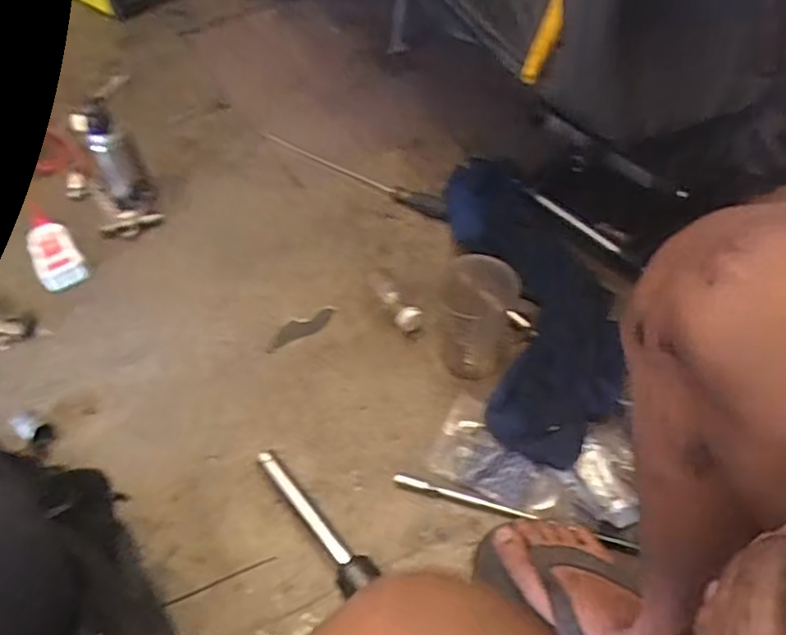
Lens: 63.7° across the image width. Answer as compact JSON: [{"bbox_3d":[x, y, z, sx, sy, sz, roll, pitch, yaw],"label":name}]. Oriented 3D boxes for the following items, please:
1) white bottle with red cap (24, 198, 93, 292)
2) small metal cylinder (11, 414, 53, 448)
[{"bbox_3d":[-0.521,-0.112,0.960,0.064,0.038,0.185,-29,55,-21],"label":"white bottle with red cap"},{"bbox_3d":[-0.425,0.132,0.746,0.046,0.018,0.026,22,54,19],"label":"small metal cylinder"}]

